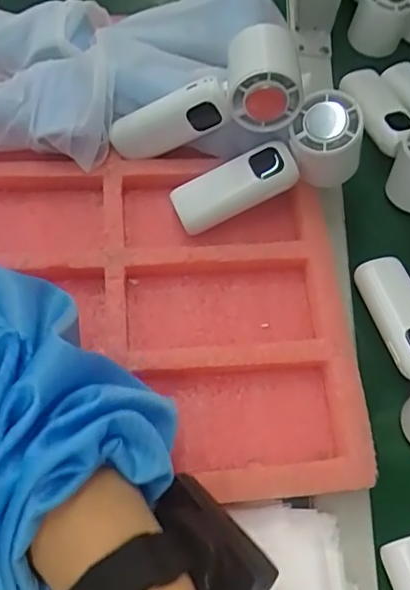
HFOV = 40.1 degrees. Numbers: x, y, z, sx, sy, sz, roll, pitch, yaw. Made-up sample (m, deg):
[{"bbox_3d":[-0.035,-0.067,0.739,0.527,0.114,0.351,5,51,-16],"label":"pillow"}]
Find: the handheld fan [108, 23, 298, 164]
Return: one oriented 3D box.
[{"bbox_3d":[-0.002,-0.149,0.441,0.153,0.044,0.063,-17,65,24],"label":"handheld fan"}]

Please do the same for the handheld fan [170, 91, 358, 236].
[{"bbox_3d":[0.050,-0.098,0.448,0.157,0.059,0.046,-26,69,9],"label":"handheld fan"}]

